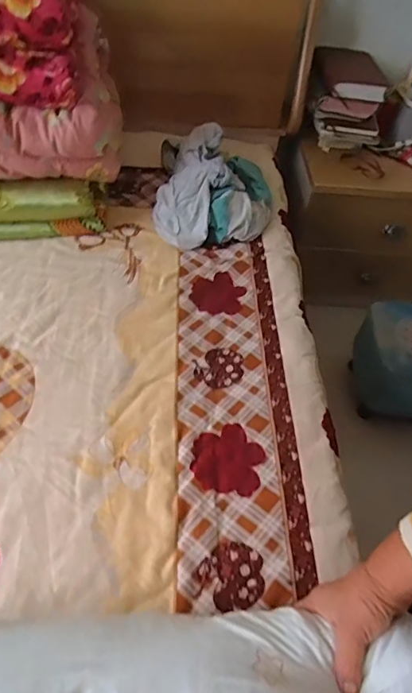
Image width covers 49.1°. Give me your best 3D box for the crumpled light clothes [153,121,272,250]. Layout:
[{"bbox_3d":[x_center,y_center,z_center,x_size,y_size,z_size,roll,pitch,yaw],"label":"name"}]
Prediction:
[{"bbox_3d":[0.018,-0.385,1.051,0.271,0.120,0.342,5,53,-1],"label":"crumpled light clothes"}]

